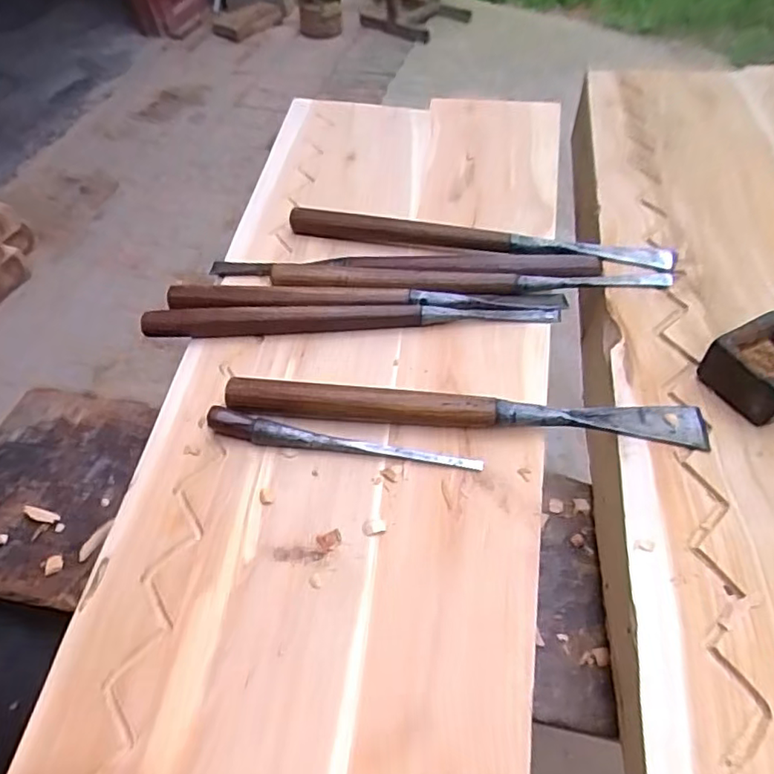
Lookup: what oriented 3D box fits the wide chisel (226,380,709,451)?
[{"bbox_3d":[0.039,0.013,0.311,0.248,0.019,0.019,3,51,6],"label":"wide chisel"}]

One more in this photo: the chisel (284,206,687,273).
[{"bbox_3d":[0.058,-0.103,0.405,0.261,0.014,0.018,9,52,11],"label":"chisel"}]

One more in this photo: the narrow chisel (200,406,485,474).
[{"bbox_3d":[-0.024,0.029,0.306,0.144,0.017,0.011,7,52,10],"label":"narrow chisel"}]

